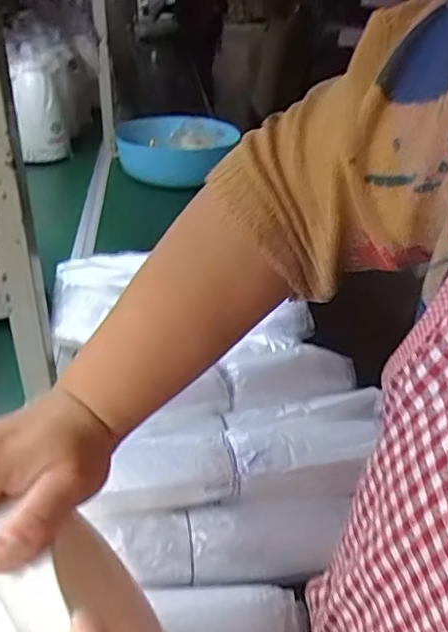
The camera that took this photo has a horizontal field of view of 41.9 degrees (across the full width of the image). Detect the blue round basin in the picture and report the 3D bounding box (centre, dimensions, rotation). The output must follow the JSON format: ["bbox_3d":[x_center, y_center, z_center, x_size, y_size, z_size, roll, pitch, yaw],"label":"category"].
[{"bbox_3d":[-0.127,-0.461,1.601,0.311,0.132,0.294,0,31,0],"label":"blue round basin"}]

